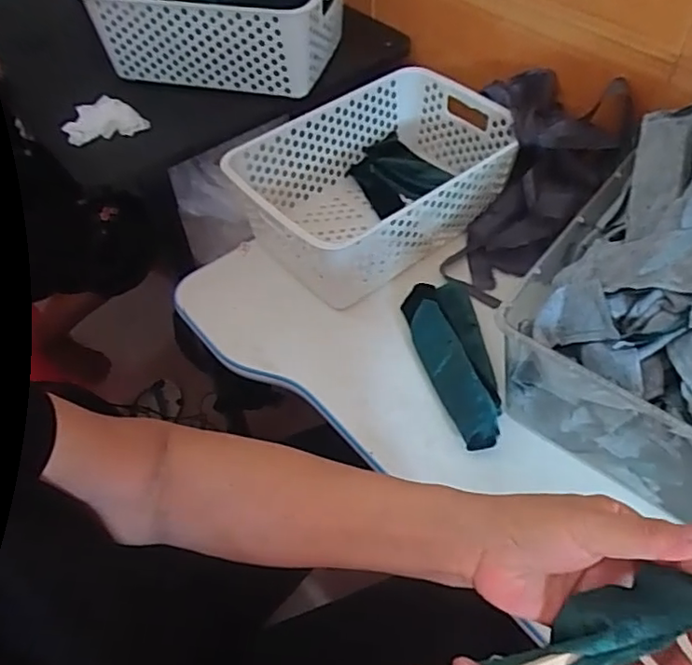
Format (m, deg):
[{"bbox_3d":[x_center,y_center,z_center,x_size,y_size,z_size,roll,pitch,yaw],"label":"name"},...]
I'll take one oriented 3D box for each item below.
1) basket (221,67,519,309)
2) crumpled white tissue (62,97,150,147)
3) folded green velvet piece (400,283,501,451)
[{"bbox_3d":[0.036,-0.175,0.703,0.294,0.107,0.208,-34,57,-19],"label":"basket"},{"bbox_3d":[-0.298,-0.264,0.745,0.097,0.030,0.048,-11,52,-3],"label":"crumpled white tissue"},{"bbox_3d":[0.108,0.022,0.592,0.068,0.032,0.197,-10,52,-2],"label":"folded green velvet piece"}]

